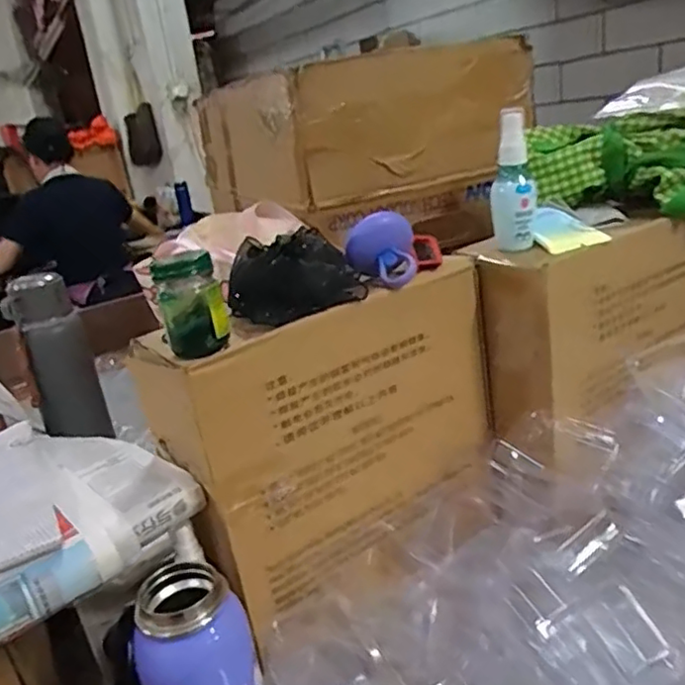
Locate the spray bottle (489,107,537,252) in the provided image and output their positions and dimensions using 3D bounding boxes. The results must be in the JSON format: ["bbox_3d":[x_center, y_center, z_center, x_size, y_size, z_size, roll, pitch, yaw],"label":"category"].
[{"bbox_3d":[0.147,-0.139,0.558,0.036,0.114,0.030,-2,21,17],"label":"spray bottle"}]

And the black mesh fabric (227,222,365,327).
[{"bbox_3d":[-0.038,-0.053,0.499,0.099,0.051,0.070,-13,20,-13],"label":"black mesh fabric"}]

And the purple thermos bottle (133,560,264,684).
[{"bbox_3d":[-0.098,0.226,0.438,0.076,0.147,0.079,-19,24,-25],"label":"purple thermos bottle"}]

